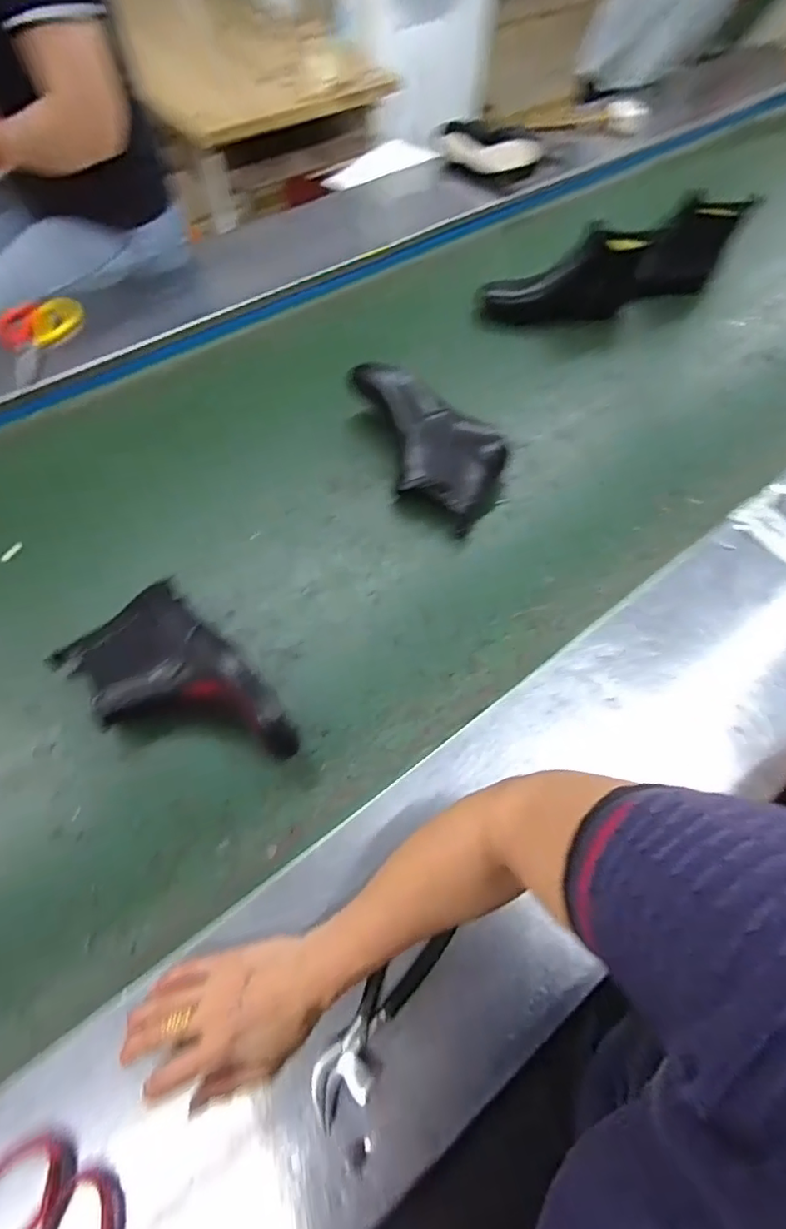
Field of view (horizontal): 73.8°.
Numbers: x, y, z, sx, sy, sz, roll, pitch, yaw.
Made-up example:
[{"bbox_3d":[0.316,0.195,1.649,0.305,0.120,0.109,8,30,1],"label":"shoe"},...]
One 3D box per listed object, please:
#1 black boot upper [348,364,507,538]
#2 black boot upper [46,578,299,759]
[{"bbox_3d":[0.031,-0.242,0.713,0.265,0.088,0.131,39,67,17],"label":"black boot upper"},{"bbox_3d":[-0.228,0.082,0.535,0.149,0.078,0.251,-39,69,-20],"label":"black boot upper"}]

